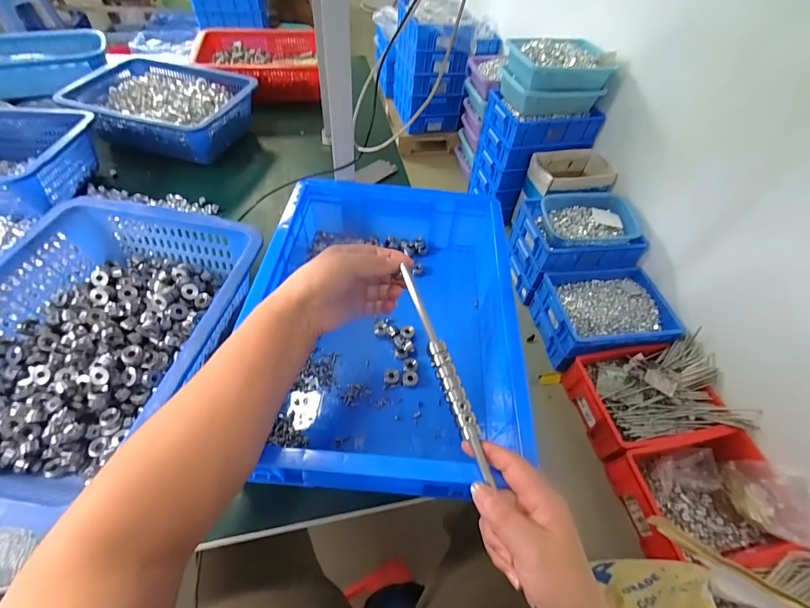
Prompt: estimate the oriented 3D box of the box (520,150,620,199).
[{"bbox_3d":[0.711,-0.538,1.623,0.358,0.149,0.280,-8,54,-12],"label":"box"}]

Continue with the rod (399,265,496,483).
[{"bbox_3d":[0.035,0.057,0.335,0.018,0.011,0.200,-16,71,-17],"label":"rod"}]

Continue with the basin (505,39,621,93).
[{"bbox_3d":[0.617,-0.963,1.487,0.387,0.098,0.257,-12,55,-14],"label":"basin"}]

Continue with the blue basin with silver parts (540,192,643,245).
[{"bbox_3d":[0.716,-0.331,1.467,0.354,0.108,0.256,-1,53,-6],"label":"blue basin with silver parts"}]

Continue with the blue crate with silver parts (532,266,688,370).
[{"bbox_3d":[0.742,0.038,1.418,0.438,0.171,0.345,-6,53,-10],"label":"blue crate with silver parts"}]

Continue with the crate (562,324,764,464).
[{"bbox_3d":[0.810,0.295,1.227,0.467,0.152,0.327,-6,53,-10],"label":"crate"}]

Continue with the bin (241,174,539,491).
[{"bbox_3d":[-0.025,0.013,0.480,0.300,0.117,0.404,6,52,-1],"label":"bin"}]

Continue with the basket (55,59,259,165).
[{"bbox_3d":[-0.483,-0.398,0.766,0.323,0.089,0.224,12,52,3],"label":"basket"}]

